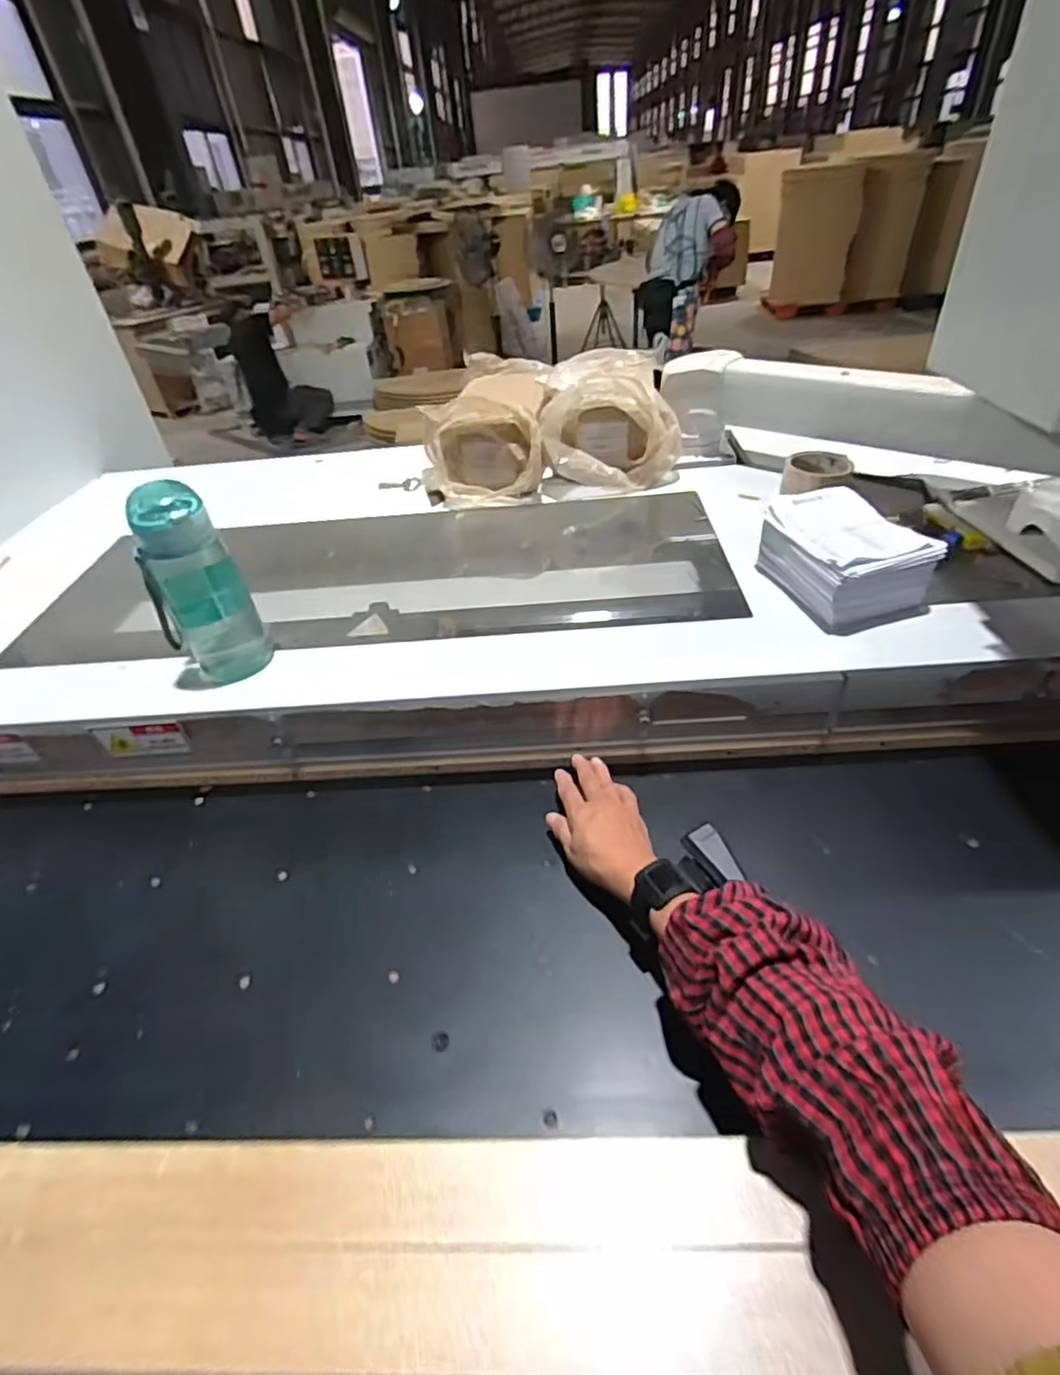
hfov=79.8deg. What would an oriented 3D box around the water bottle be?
[{"bbox_3d":[-0.351,-0.109,0.662,0.087,0.198,0.095,-27,44,-23],"label":"water bottle"}]

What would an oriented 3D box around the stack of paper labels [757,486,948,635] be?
[{"bbox_3d":[0.335,-0.141,0.684,0.105,0.078,0.158,-12,40,-8],"label":"stack of paper labels"}]

